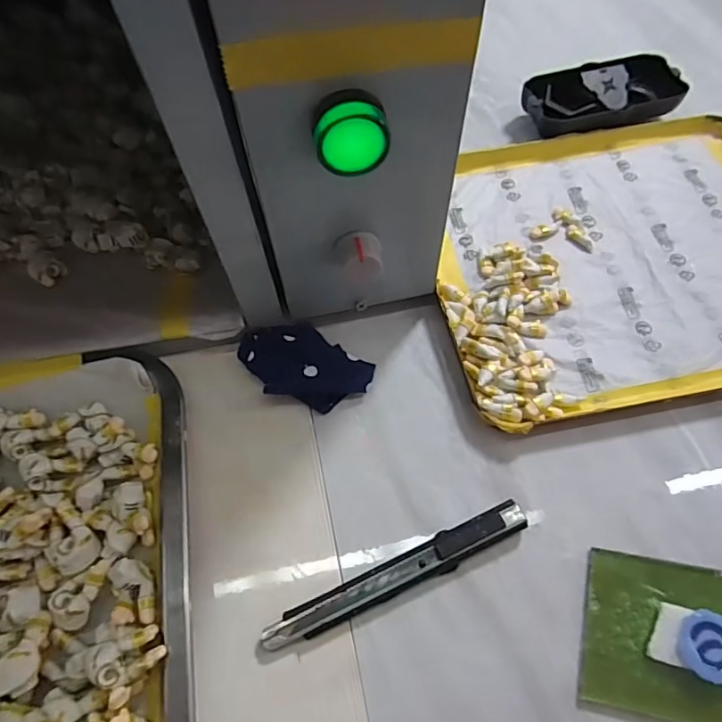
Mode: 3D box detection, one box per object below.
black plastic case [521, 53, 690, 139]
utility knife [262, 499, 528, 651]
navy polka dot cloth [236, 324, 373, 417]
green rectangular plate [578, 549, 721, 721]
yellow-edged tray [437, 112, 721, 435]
[{"bbox_3d":[0.175,-0.193,0.384,0.112,0.024,0.052,-13,66,-8],"label":"black plastic case"},{"bbox_3d":[0.018,0.100,0.244,0.132,0.012,0.015,-24,64,-10],"label":"utility knife"},{"bbox_3d":[-0.033,0.003,0.299,0.074,0.009,0.043,30,67,12],"label":"navy polka dot cloth"},{"bbox_3d":[0.153,0.125,0.228,0.103,0.010,0.067,11,66,8],"label":"green rectangular plate"},{"bbox_3d":[0.162,-0.069,0.324,0.236,0.026,0.200,-11,65,-7],"label":"yellow-edged tray"}]

